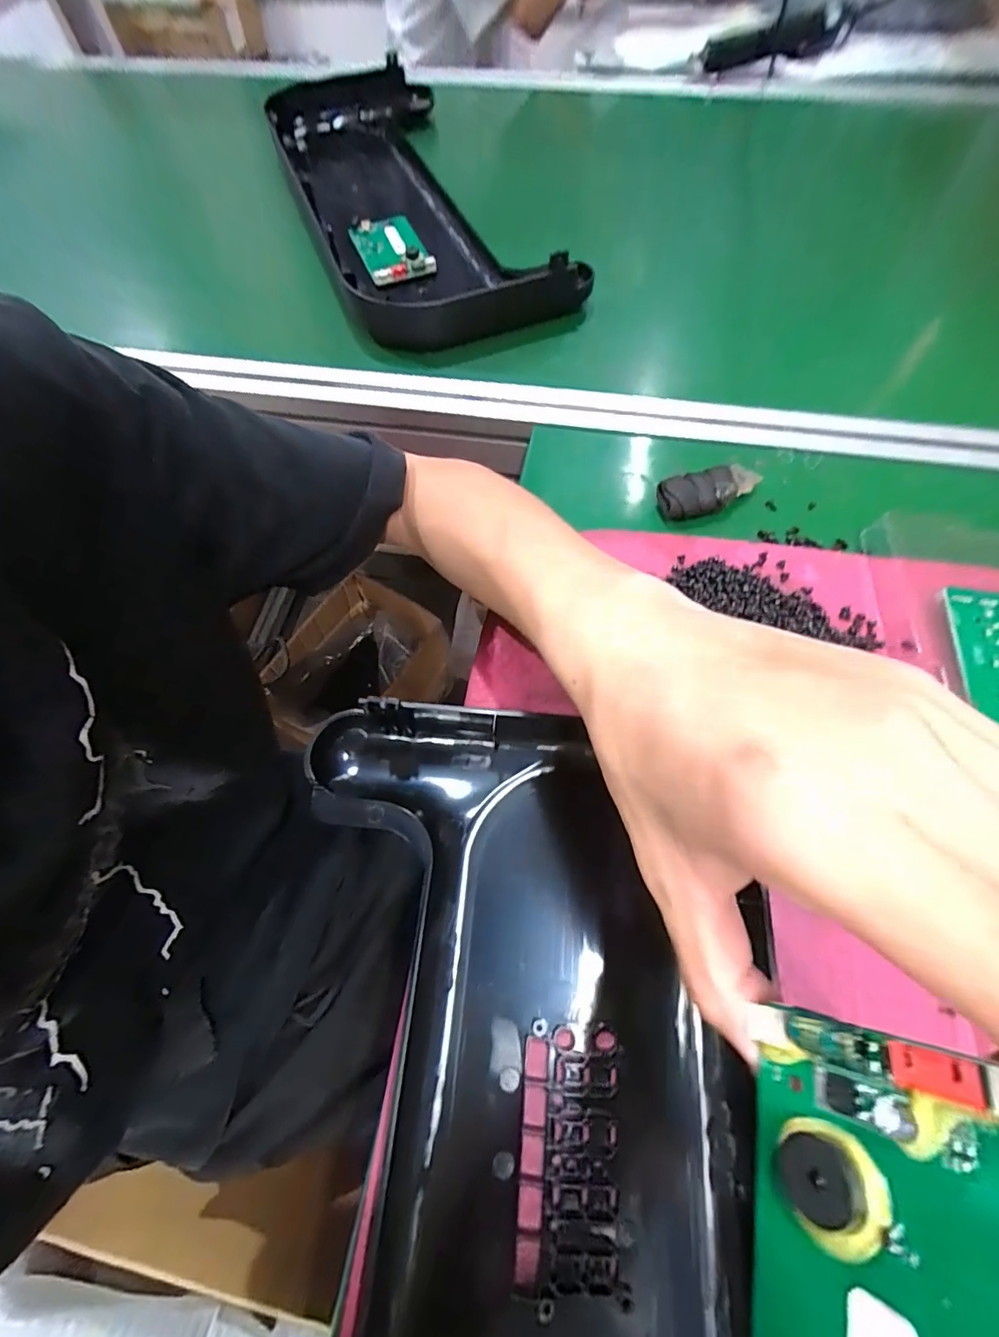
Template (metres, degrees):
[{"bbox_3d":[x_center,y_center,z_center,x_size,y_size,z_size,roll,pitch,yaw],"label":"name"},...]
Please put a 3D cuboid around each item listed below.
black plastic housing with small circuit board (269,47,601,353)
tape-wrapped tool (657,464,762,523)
[{"bbox_3d":[-0.117,-0.535,0.556,0.204,0.068,0.589,-22,65,-4],"label":"black plastic housing with small circuit board"},{"bbox_3d":[0.145,-0.120,0.343,0.073,0.020,0.031,-17,65,-2],"label":"tape-wrapped tool"}]

